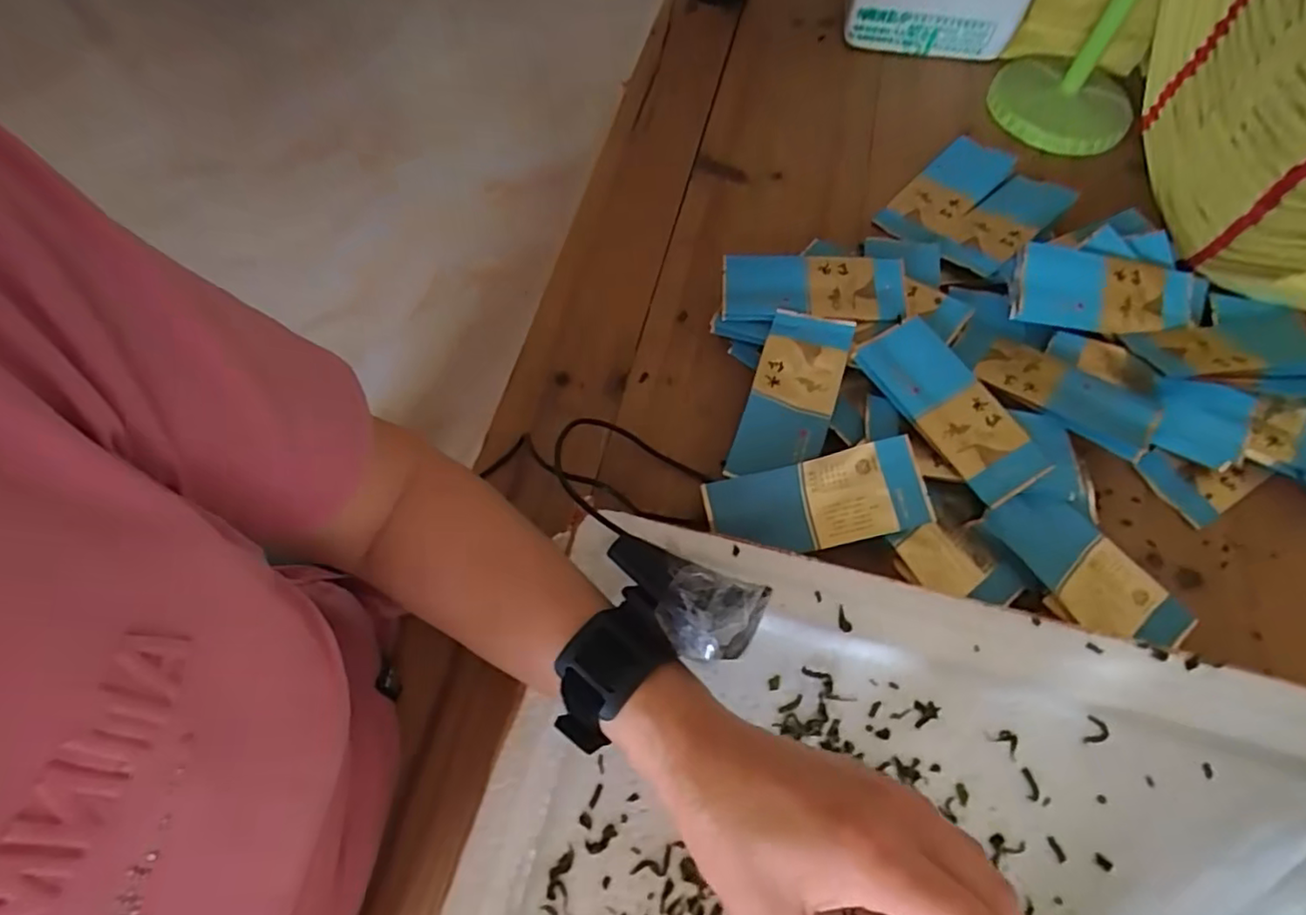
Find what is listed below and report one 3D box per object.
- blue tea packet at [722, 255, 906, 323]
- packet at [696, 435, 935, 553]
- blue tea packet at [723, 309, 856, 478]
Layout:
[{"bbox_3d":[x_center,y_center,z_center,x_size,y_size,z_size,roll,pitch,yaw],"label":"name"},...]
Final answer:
[{"bbox_3d":[0.116,-0.124,0.450,0.128,0.006,0.057,2,62,3],"label":"blue tea packet"},{"bbox_3d":[0.099,0.028,0.378,0.128,0.008,0.054,-14,87,1],"label":"packet"},{"bbox_3d":[0.092,-0.041,0.418,0.058,0.008,0.124,22,78,13],"label":"blue tea packet"}]

